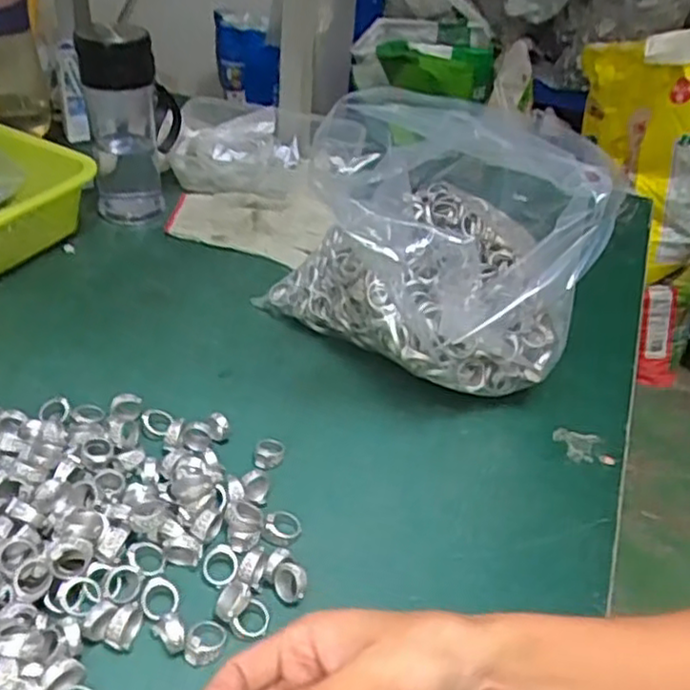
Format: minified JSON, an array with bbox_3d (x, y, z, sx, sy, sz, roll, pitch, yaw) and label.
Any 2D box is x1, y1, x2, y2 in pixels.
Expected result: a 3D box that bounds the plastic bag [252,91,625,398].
[{"bbox_3d":[0.059,-0.090,0.553,0.214,0.199,0.189,2,38,-4],"label":"plastic bag"}]

